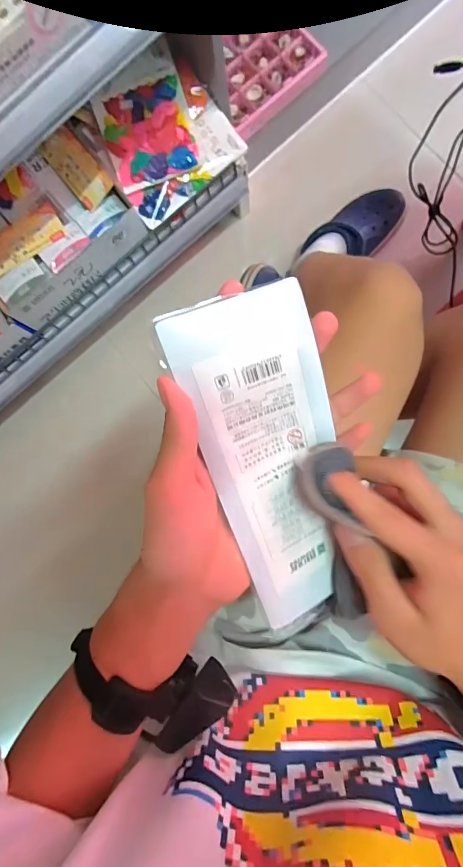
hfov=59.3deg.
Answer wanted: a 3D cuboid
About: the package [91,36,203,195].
[{"bbox_3d":[-0.142,-0.516,0.682,0.147,0.027,0.176,-19,103,4],"label":"package"}]

